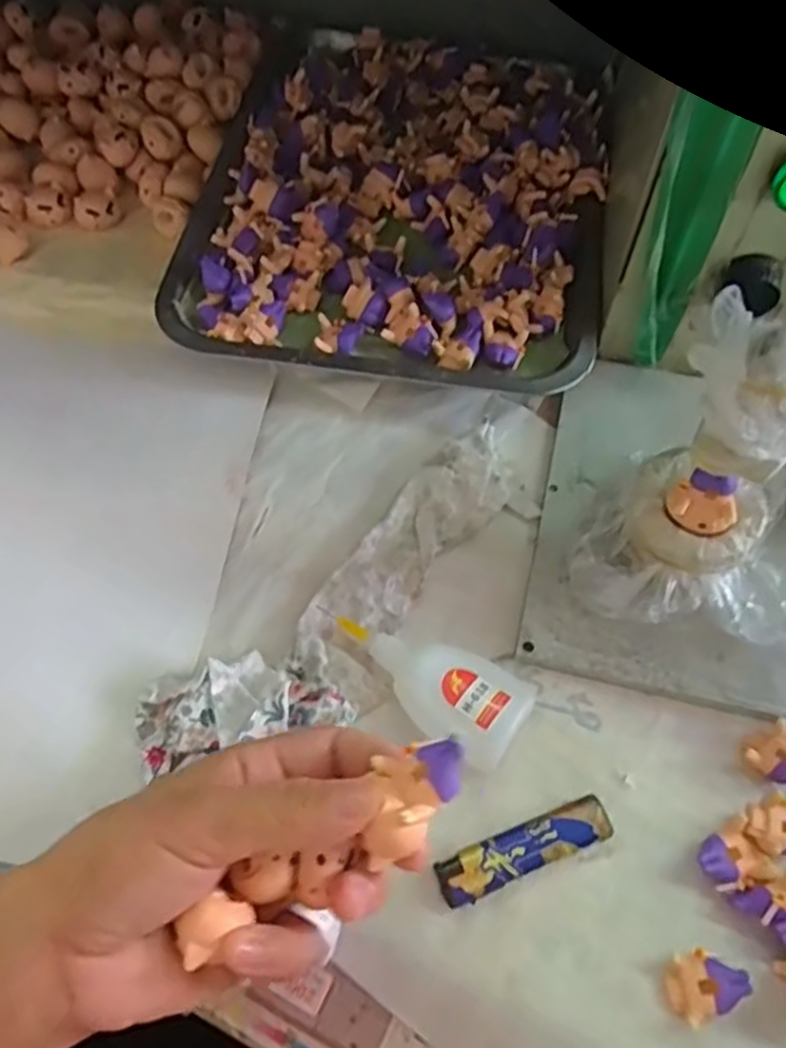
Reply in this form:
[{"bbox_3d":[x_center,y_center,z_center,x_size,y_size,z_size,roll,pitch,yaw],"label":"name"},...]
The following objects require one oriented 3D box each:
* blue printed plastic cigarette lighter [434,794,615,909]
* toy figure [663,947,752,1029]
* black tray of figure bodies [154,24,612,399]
[{"bbox_3d":[0.059,0.144,0.333,0.080,0.011,0.022,-22,64,-10],"label":"blue printed plastic cigarette lighter"},{"bbox_3d":[0.127,0.188,0.309,0.031,0.013,0.023,-20,64,-9],"label":"toy figure"},{"bbox_3d":[0.013,-0.231,0.508,0.261,0.033,0.320,9,63,5],"label":"black tray of figure bodies"}]

